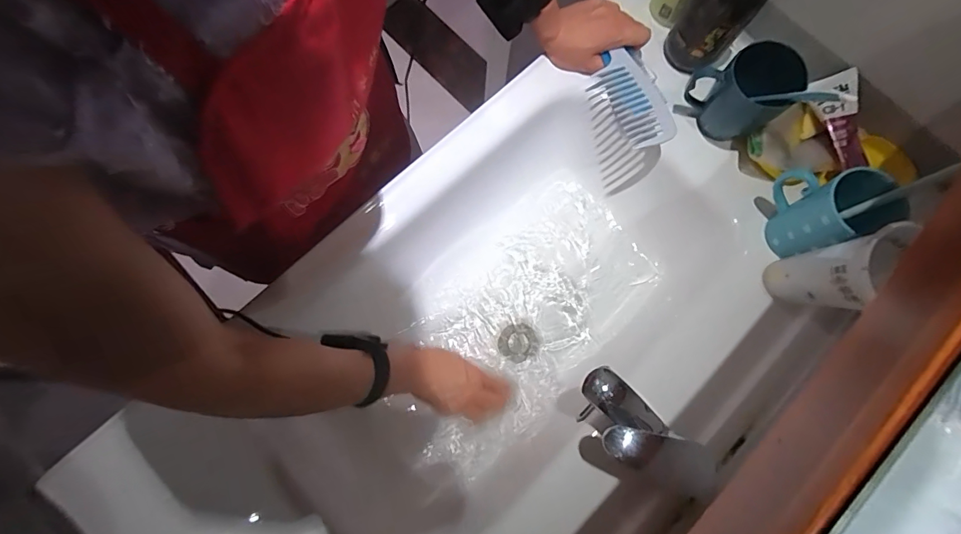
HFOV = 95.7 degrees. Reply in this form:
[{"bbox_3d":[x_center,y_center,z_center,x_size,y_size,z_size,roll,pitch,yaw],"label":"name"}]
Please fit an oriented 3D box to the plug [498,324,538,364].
[{"bbox_3d":[0.055,0.114,0.655,0.059,0.004,0.054,-25,80,-6],"label":"plug"}]

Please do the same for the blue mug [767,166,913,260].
[{"bbox_3d":[0.399,-0.071,0.509,0.076,0.123,0.094,-15,79,-4],"label":"blue mug"}]

